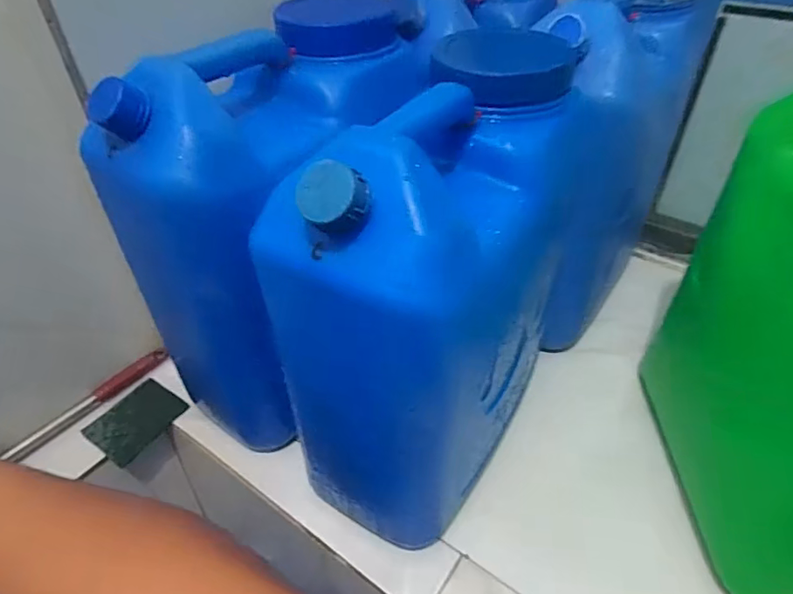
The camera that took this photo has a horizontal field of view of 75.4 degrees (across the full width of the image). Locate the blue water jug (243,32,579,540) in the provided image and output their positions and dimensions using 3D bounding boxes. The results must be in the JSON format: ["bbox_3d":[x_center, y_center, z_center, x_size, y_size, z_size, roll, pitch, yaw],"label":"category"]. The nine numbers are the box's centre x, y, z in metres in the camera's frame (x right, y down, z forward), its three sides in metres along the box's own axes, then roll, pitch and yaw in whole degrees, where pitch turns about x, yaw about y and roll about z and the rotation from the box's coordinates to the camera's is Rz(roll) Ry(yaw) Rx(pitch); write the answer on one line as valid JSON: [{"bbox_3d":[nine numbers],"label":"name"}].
[{"bbox_3d":[0.047,0.010,0.487,0.159,0.408,0.307,25,48,24],"label":"blue water jug"}]

